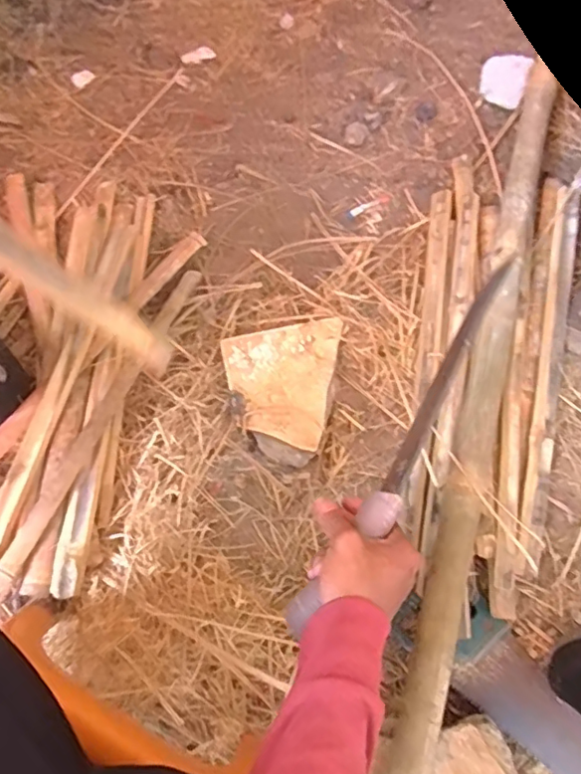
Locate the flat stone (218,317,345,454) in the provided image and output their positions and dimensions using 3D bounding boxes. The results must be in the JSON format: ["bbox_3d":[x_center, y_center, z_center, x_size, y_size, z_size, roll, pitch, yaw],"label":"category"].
[{"bbox_3d":[-0.017,-0.014,0.697,0.133,0.023,0.160,11,75,2],"label":"flat stone"}]

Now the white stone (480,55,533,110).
[{"bbox_3d":[0.306,-0.442,0.818,0.061,0.032,0.072,17,75,4],"label":"white stone"}]

